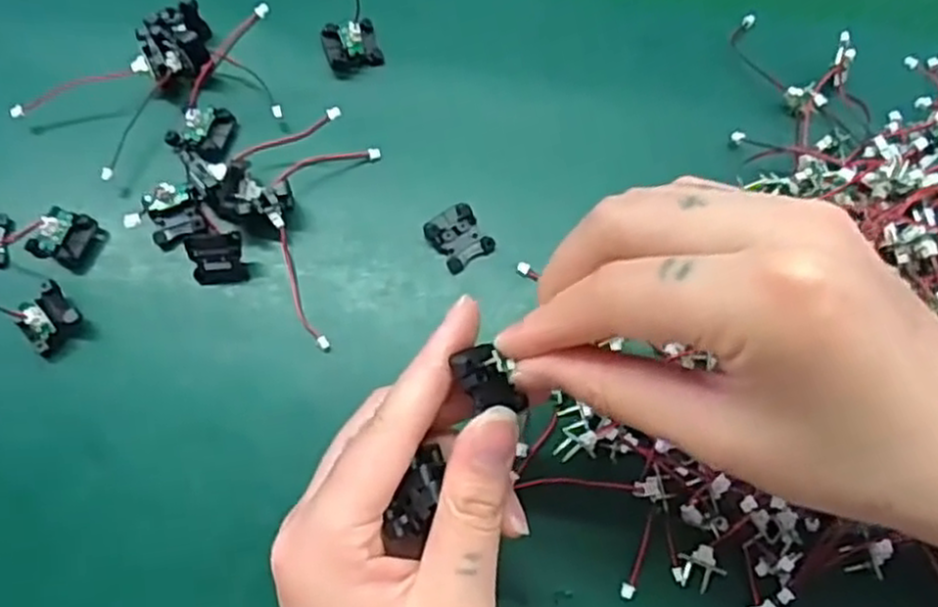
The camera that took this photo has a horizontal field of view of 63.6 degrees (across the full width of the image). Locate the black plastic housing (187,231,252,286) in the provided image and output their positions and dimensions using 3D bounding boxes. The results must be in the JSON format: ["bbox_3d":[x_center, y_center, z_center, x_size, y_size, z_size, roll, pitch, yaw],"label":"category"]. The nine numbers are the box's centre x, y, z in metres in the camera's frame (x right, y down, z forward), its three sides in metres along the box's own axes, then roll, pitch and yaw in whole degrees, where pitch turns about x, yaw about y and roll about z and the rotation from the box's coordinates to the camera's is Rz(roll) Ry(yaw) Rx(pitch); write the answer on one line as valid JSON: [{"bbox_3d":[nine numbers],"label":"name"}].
[{"bbox_3d":[-0.098,-0.018,0.294,0.020,0.024,0.010,-4,46,-5],"label":"black plastic housing"}]

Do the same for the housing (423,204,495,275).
[{"bbox_3d":[-0.004,-0.027,0.307,0.021,0.007,0.024,-31,75,-11],"label":"housing"}]

